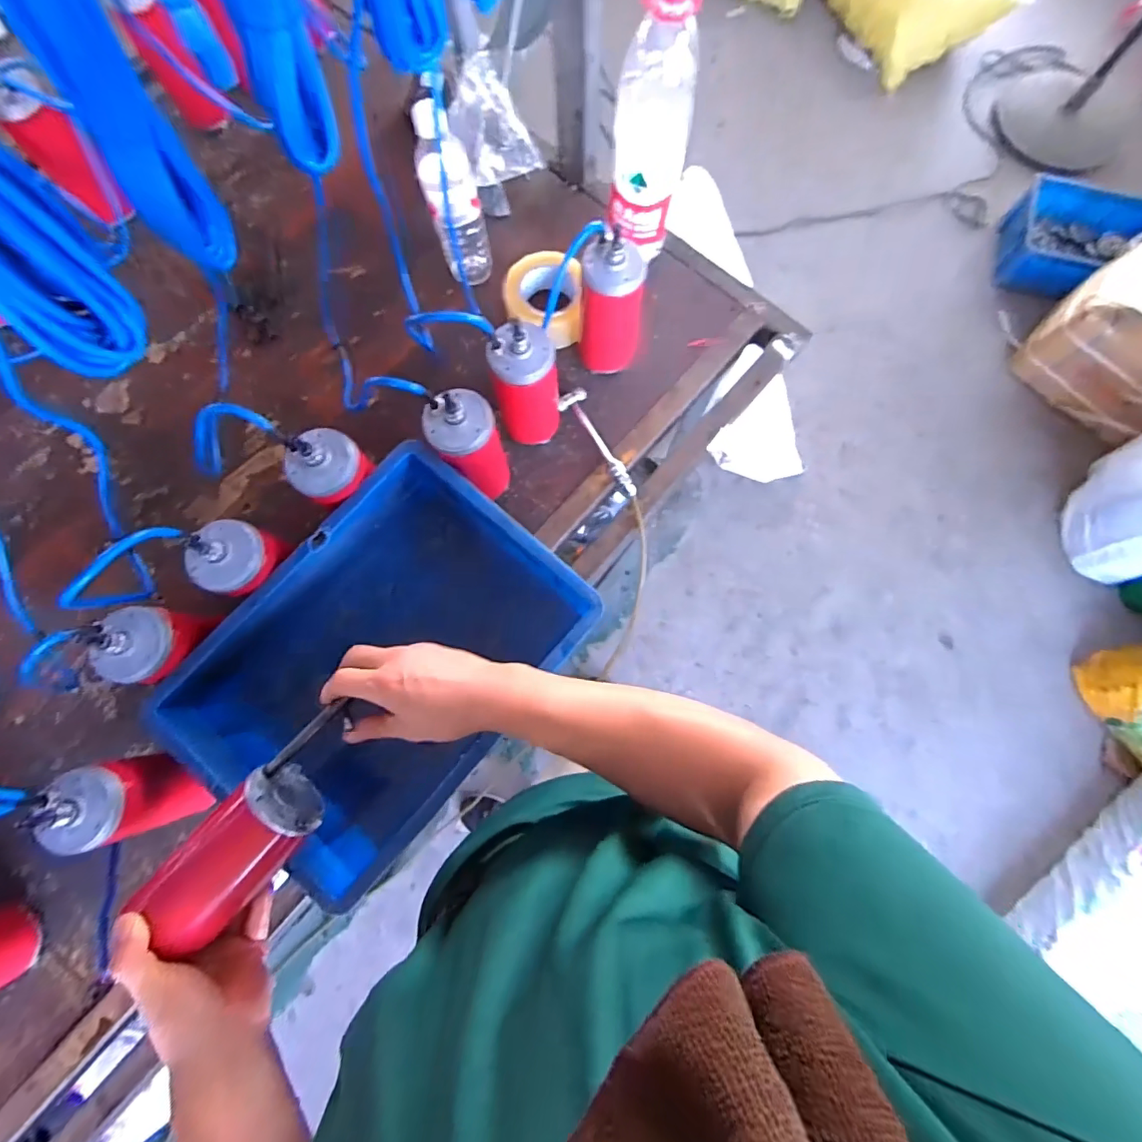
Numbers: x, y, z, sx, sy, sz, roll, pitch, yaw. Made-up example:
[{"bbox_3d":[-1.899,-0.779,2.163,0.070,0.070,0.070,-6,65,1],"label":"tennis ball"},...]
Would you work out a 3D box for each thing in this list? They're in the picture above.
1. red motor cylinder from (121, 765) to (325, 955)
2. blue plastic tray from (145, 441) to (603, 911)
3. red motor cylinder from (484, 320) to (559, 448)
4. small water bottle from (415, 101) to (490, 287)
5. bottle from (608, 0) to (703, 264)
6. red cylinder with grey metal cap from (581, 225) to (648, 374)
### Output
[{"bbox_3d":[-0.290,0.242,0.440,0.073,0.063,0.140,41,79,6],"label":"red motor cylinder"},{"bbox_3d":[-0.204,0.109,0.628,0.296,0.203,0.408,41,82,8],"label":"blue plastic tray"},{"bbox_3d":[-0.056,-0.228,0.637,0.077,0.186,0.070,-14,79,-3],"label":"red motor cylinder"},{"bbox_3d":[-0.153,-0.482,0.673,0.070,0.220,0.067,-14,79,-3],"label":"small water bottle"},{"bbox_3d":[0.097,-0.523,0.626,0.091,0.277,0.082,5,78,1],"label":"bottle"},{"bbox_3d":[0.050,-0.335,0.662,0.077,0.174,0.064,5,78,1],"label":"red cylinder with grey metal cap"}]

